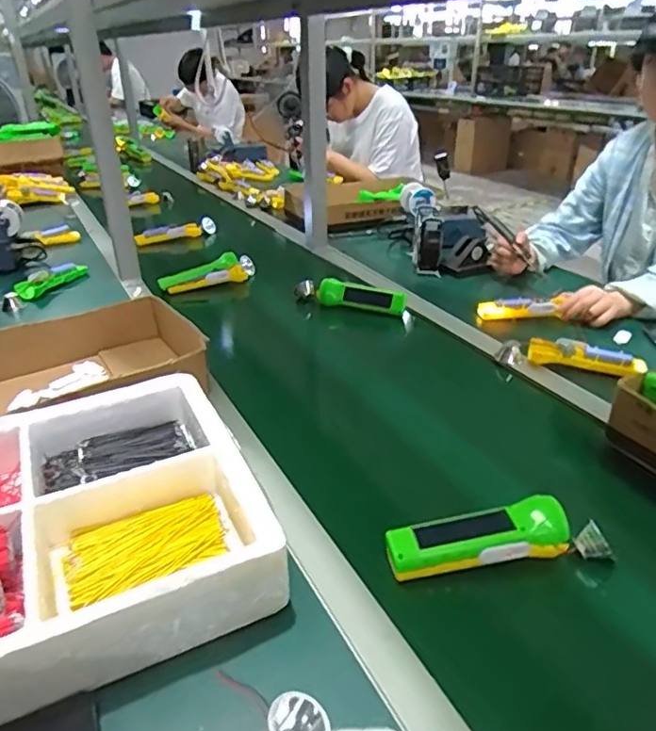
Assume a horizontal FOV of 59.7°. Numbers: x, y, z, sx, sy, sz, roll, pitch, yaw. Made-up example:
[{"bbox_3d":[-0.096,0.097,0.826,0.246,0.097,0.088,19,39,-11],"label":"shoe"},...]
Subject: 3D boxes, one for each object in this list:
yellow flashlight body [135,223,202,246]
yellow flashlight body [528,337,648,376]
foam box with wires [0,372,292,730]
[{"bbox_3d":[-0.405,-0.343,1.475,0.164,0.039,0.035,-17,34,-25],"label":"yellow flashlight body"},{"bbox_3d":[0.389,-0.014,0.862,0.162,0.027,0.045,14,34,25],"label":"yellow flashlight body"},{"bbox_3d":[-0.263,0.157,0.534,0.368,0.084,0.312,-15,33,-22],"label":"foam box with wires"}]

